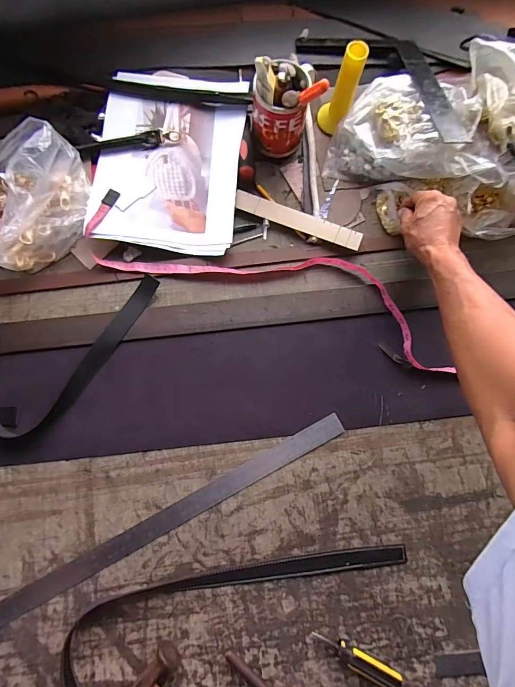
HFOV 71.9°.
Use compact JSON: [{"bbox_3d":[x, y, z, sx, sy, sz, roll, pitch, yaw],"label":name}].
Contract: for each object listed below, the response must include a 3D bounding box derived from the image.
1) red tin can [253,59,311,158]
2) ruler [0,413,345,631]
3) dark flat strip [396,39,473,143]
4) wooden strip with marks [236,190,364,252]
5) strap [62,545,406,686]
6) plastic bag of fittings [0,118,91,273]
[{"bbox_3d":[0.035,-0.350,0.533,0.076,0.097,0.078,0,81,-1],"label":"red tin can"},{"bbox_3d":[-0.156,0.256,0.475,0.607,0.006,0.035,-28,81,-5],"label":"ruler"},{"bbox_3d":[0.263,-0.395,0.543,0.043,0.009,0.293,0,61,-3],"label":"dark flat strip"},{"bbox_3d":[0.063,-0.190,0.548,0.199,0.009,0.029,21,86,4],"label":"wooden strip with marks"},{"bbox_3d":[-0.026,0.329,0.460,0.449,0.011,0.090,-16,81,-4],"label":"strap"},{"bbox_3d":[-0.355,-0.200,0.498,0.208,0.116,0.170,-12,81,-3],"label":"plastic bag of fittings"}]

